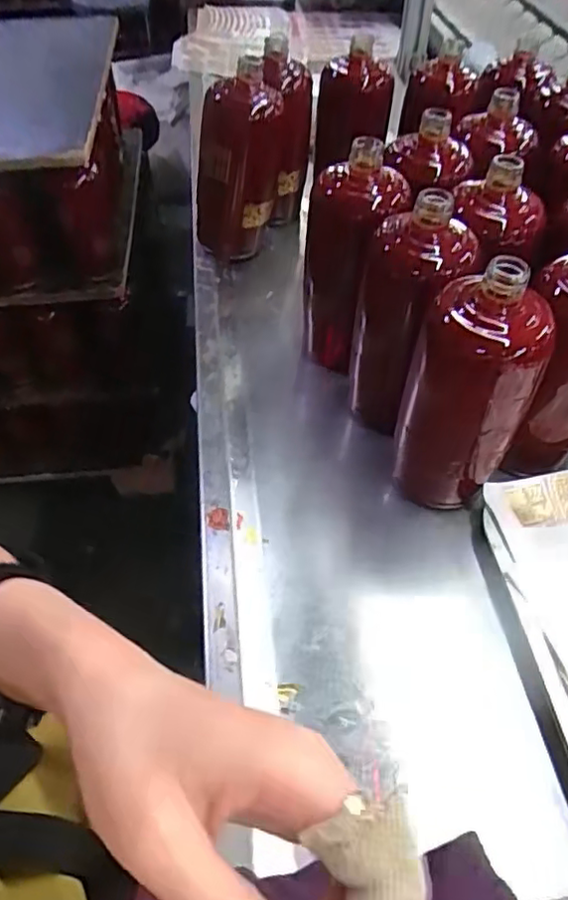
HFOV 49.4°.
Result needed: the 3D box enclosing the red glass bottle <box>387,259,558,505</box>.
[{"bbox_3d":[0.125,-0.039,0.432,0.083,0.187,0.069,11,50,11],"label":"red glass bottle"}]

